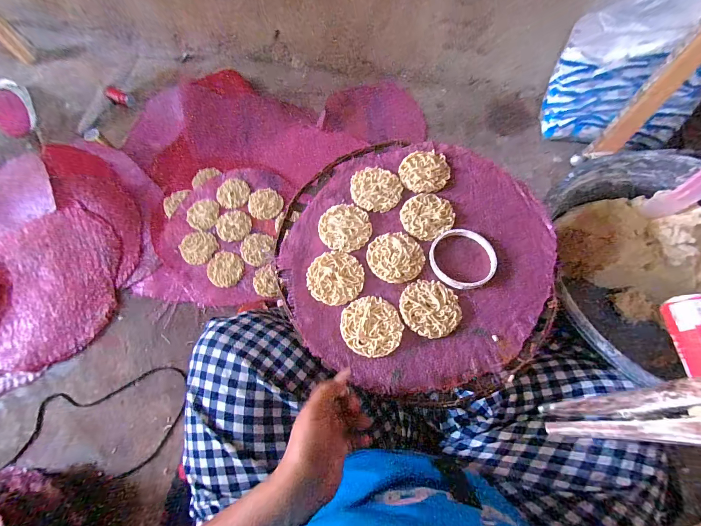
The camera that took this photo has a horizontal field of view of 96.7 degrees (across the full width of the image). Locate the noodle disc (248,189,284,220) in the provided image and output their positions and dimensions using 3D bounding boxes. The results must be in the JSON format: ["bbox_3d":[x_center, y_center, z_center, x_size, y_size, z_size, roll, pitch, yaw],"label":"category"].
[{"bbox_3d":[-0.196,-0.138,0.719,0.076,0.010,0.075,-1,65,3],"label":"noodle disc"}]

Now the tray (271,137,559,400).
[{"bbox_3d":[0.089,-0.015,0.441,0.371,0.027,0.377,-1,65,3],"label":"tray"}]

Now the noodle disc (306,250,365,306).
[{"bbox_3d":[-0.020,0.018,0.426,0.074,0.006,0.075,22,68,13],"label":"noodle disc"}]

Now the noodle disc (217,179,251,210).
[{"bbox_3d":[-0.276,-0.166,0.735,0.075,0.005,0.081,-1,65,3],"label":"noodle disc"}]

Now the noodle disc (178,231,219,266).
[{"bbox_3d":[-0.333,-0.036,0.687,0.075,0.005,0.081,-1,65,3],"label":"noodle disc"}]

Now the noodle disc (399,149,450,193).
[{"bbox_3d":[0.117,-0.146,0.493,0.077,0.008,0.072,-1,65,3],"label":"noodle disc"}]

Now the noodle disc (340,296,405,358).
[{"bbox_3d":[0.027,0.079,0.397,0.075,0.009,0.076,-1,65,3],"label":"noodle disc"}]

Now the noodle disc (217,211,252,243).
[{"bbox_3d":[-0.263,-0.086,0.703,0.074,0.007,0.084,-28,66,-9],"label":"noodle disc"}]

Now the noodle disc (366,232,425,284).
[{"bbox_3d":[0.063,-0.011,0.435,0.075,0.009,0.075,-22,65,-6],"label":"noodle disc"}]

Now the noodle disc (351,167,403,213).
[{"bbox_3d":[0.038,-0.115,0.483,0.079,0.008,0.073,-1,65,3],"label":"noodle disc"}]

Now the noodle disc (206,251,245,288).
[{"bbox_3d":[-0.266,0.013,0.665,0.080,0.005,0.074,-1,65,3],"label":"noodle disc"}]

